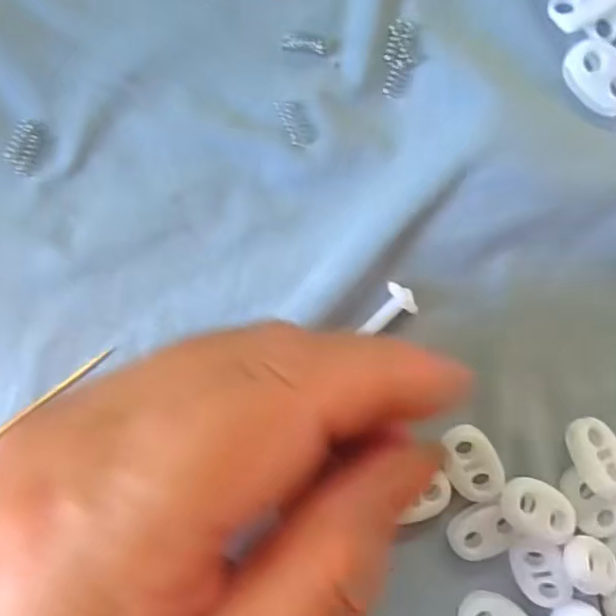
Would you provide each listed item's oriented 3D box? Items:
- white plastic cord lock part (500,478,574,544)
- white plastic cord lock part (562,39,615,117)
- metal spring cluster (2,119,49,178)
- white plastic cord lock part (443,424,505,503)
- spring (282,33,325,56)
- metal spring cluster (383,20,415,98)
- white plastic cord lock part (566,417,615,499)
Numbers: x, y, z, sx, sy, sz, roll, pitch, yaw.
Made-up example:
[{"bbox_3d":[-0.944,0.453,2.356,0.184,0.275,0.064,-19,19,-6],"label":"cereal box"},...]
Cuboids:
[{"bbox_3d":[0.064,0.056,0.164,0.021,0.007,0.015,36,94,-4],"label":"white plastic cord lock part"},{"bbox_3d":[0.080,-0.063,0.159,0.016,0.004,0.023,-43,95,3],"label":"white plastic cord lock part"},{"bbox_3d":[-0.075,-0.043,0.156,0.008,0.004,0.015,24,95,-4],"label":"metal spring cluster"},{"bbox_3d":[0.046,0.044,0.167,0.015,0.006,0.021,-37,95,2],"label":"white plastic cord lock part"},{"bbox_3d":[-0.001,-0.071,0.157,0.011,0.004,0.004,7,95,-2],"label":"spring"},{"bbox_3d":[0.025,-0.067,0.157,0.007,0.004,0.020,3,96,-2],"label":"metal spring cluster"},{"bbox_3d":[0.083,0.041,0.167,0.015,0.007,0.021,-19,80,-7],"label":"white plastic cord lock part"}]

